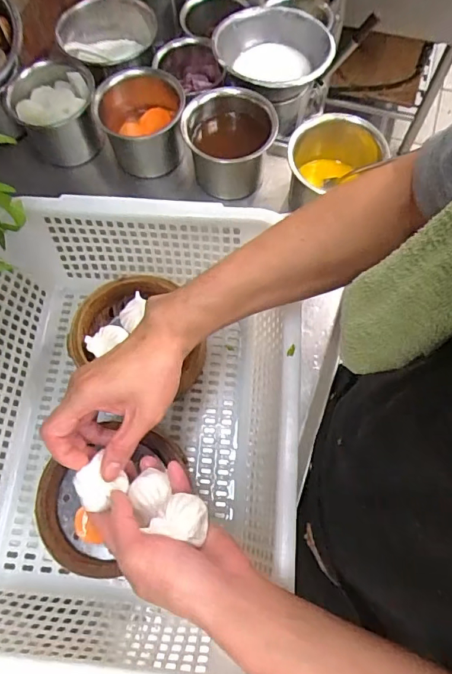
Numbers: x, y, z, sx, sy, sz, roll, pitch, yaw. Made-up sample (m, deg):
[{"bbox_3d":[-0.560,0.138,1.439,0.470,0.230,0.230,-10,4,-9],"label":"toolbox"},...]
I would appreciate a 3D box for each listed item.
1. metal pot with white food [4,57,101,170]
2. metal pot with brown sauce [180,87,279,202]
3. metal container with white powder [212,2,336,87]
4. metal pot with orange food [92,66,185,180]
[{"bbox_3d":[-0.223,-0.296,0.613,0.116,0.092,0.089,-29,70,-8],"label":"metal pot with white food"},{"bbox_3d":[0.008,-0.247,0.585,0.104,0.111,0.102,5,69,5],"label":"metal pot with brown sauce"},{"bbox_3d":[0.070,-0.404,0.661,0.162,0.046,0.154,-1,69,3],"label":"metal container with white powder"},{"bbox_3d":[-0.108,-0.279,0.604,0.101,0.096,0.101,-1,69,3],"label":"metal pot with orange food"}]

